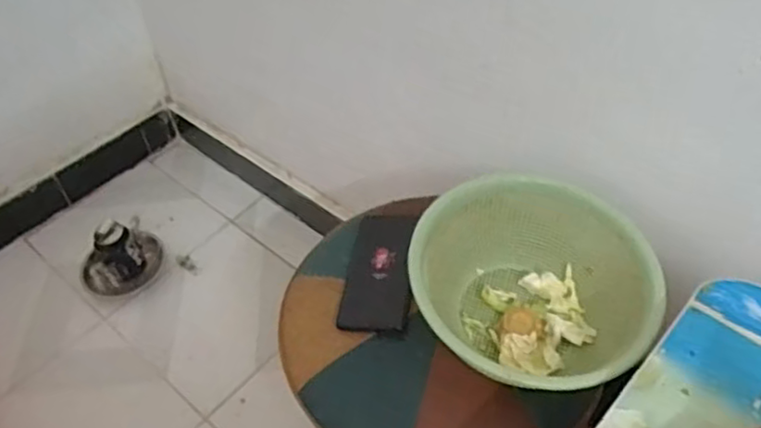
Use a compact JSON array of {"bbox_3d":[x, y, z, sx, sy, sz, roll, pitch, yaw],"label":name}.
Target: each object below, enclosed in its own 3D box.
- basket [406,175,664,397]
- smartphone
[{"bbox_3d":[0.150,0.074,0.659,0.222,0.111,0.212,-3,48,3],"label":"basket"},{"bbox_3d":[0.000,0.063,0.746,0.076,0.015,0.141,0,57,17],"label":"smartphone"}]

